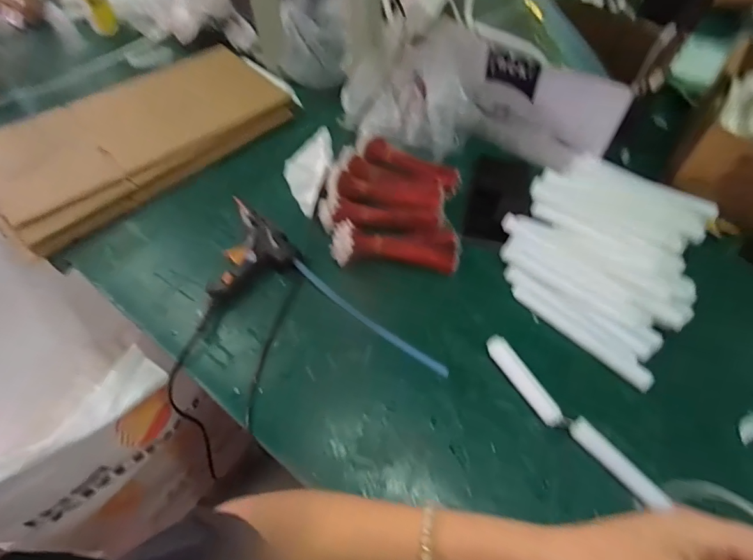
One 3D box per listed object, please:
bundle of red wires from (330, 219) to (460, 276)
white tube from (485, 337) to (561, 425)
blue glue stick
[{"bbox_3d":[0.022,-0.037,0.469,0.139,0.028,0.051,0,56,-1],"label":"bundle of red wires"},{"bbox_3d":[0.139,0.095,0.406,0.021,0.015,0.094,-25,60,-17],"label":"white tube"},{"bbox_3d":[-0.012,0.039,0.447,0.205,0.004,0.013,33,61,19],"label":"blue glue stick"}]

